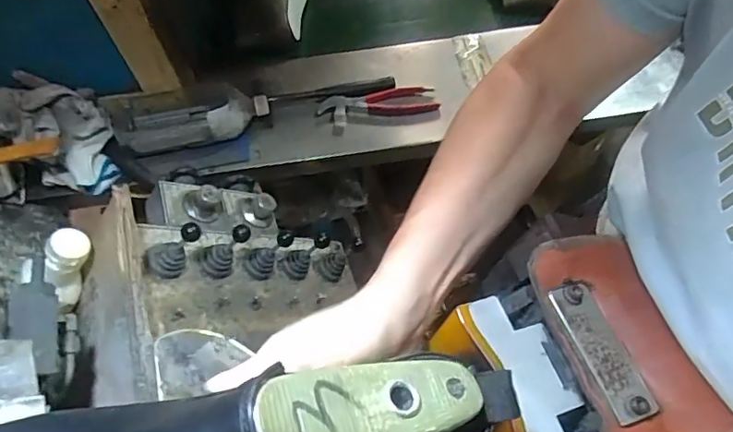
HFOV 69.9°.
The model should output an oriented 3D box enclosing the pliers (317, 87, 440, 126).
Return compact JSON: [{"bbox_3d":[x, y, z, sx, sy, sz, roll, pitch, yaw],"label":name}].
[{"bbox_3d":[0.019,-0.184,0.859,0.190,0.014,0.050,-9,62,-3],"label":"pliers"}]

